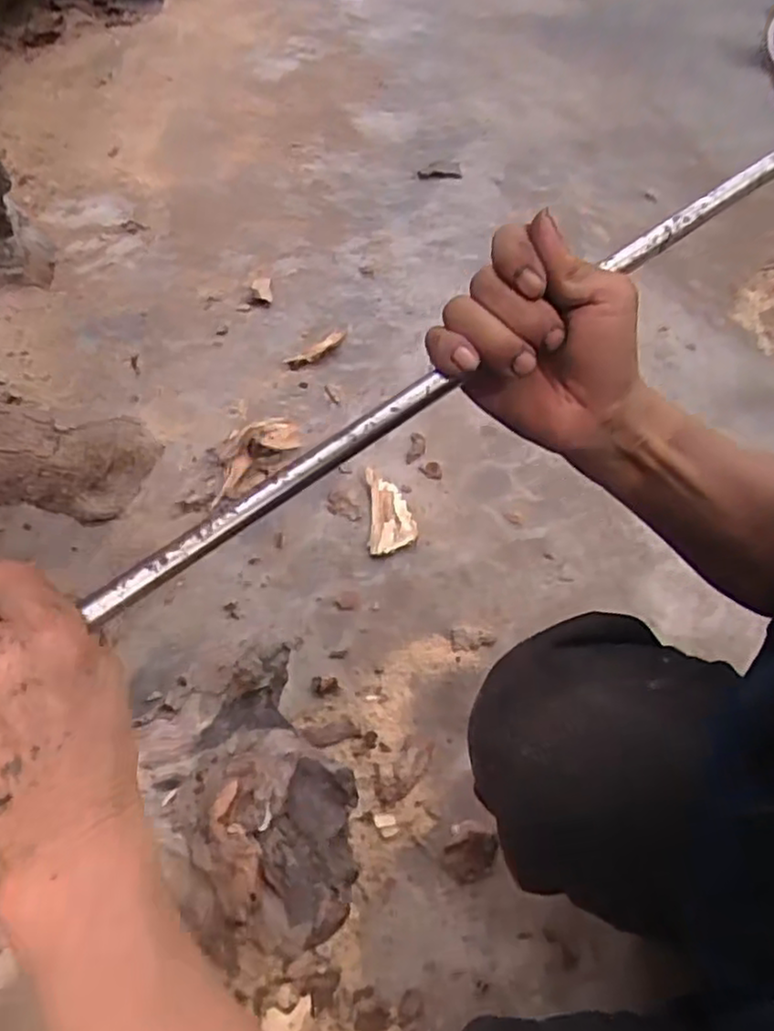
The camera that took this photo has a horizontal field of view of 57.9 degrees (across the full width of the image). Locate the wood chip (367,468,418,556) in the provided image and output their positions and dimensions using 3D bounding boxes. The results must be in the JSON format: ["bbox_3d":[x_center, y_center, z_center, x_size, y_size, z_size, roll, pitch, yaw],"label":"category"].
[{"bbox_3d":[0.006,-0.004,0.964,0.063,0.027,0.137,-2,53,0],"label":"wood chip"}]

